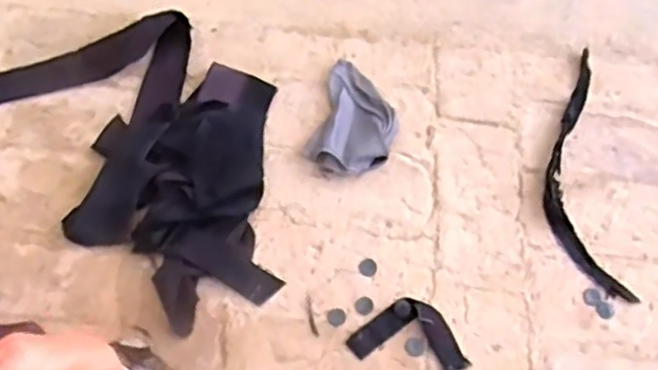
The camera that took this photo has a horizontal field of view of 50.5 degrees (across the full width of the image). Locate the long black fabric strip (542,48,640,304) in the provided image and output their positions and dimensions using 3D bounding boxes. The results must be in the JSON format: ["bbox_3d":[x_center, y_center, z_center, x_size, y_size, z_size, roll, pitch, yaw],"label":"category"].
[{"bbox_3d":[0.337,-0.033,0.953,0.104,0.018,0.392,3,60,-3],"label":"long black fabric strip"}]

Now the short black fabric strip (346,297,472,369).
[{"bbox_3d":[0.097,0.172,0.819,0.135,0.014,0.077,10,60,2],"label":"short black fabric strip"}]

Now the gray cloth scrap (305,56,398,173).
[{"bbox_3d":[0.040,-0.096,0.962,0.107,0.038,0.179,16,60,5],"label":"gray cloth scrap"}]

